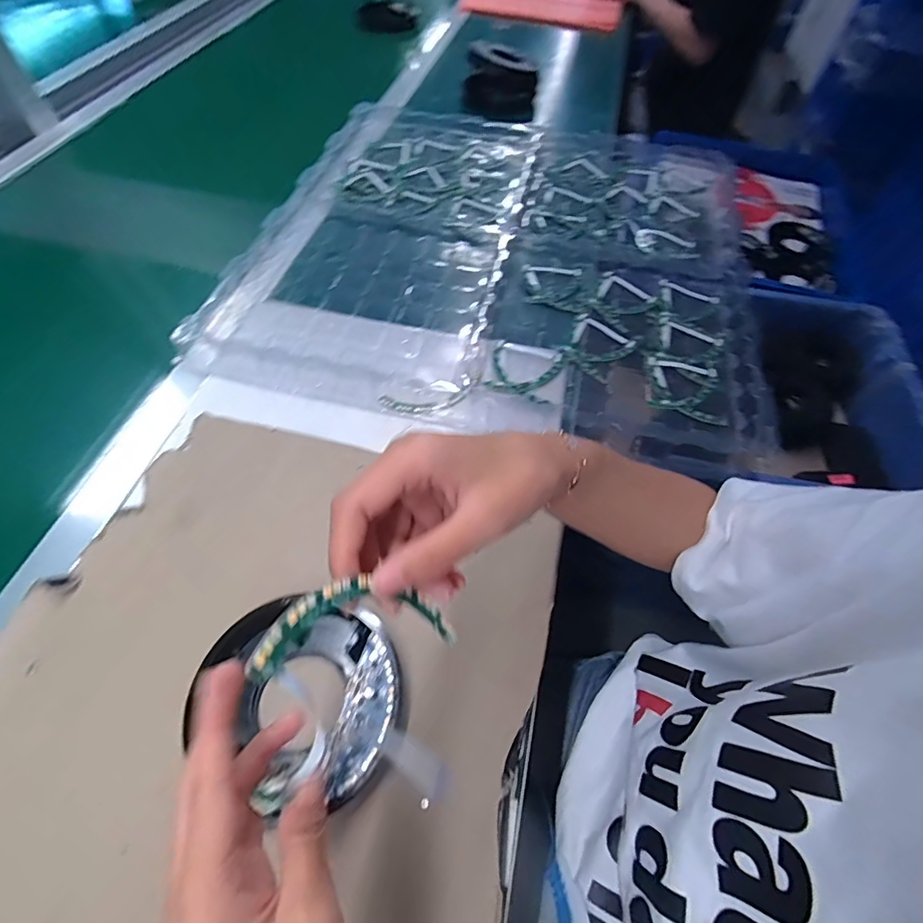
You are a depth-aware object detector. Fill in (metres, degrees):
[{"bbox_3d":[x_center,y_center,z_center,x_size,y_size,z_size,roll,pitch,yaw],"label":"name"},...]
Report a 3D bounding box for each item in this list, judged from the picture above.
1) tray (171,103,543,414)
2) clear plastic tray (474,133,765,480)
[{"bbox_3d":[-0.082,-0.294,0.587,0.284,0.036,0.542,13,57,6],"label":"tray"},{"bbox_3d":[0.194,-0.241,0.572,0.283,0.019,0.544,14,58,7],"label":"clear plastic tray"}]

